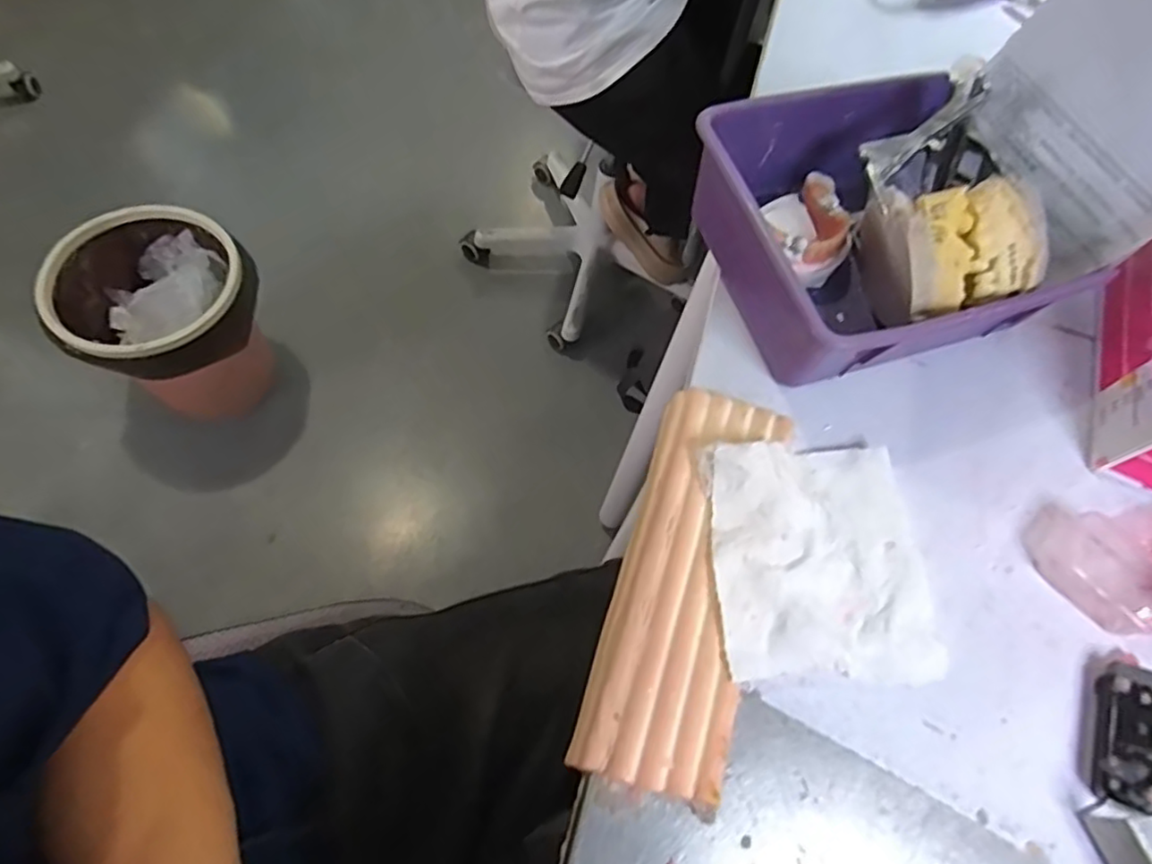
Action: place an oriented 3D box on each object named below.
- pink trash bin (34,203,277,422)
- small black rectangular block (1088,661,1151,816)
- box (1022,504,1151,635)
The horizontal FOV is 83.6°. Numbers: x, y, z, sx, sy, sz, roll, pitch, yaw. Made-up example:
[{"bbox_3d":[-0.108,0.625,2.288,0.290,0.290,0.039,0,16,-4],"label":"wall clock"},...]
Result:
[{"bbox_3d":[-0.656,-0.163,1.089,0.255,0.316,0.267,3,64,-5],"label":"pink trash bin"},{"bbox_3d":[0.244,0.134,0.286,0.024,0.019,0.060,26,64,6],"label":"small black rectangular block"},{"bbox_3d":[0.259,0.065,0.315,0.064,0.016,0.042,40,67,13],"label":"box"}]

